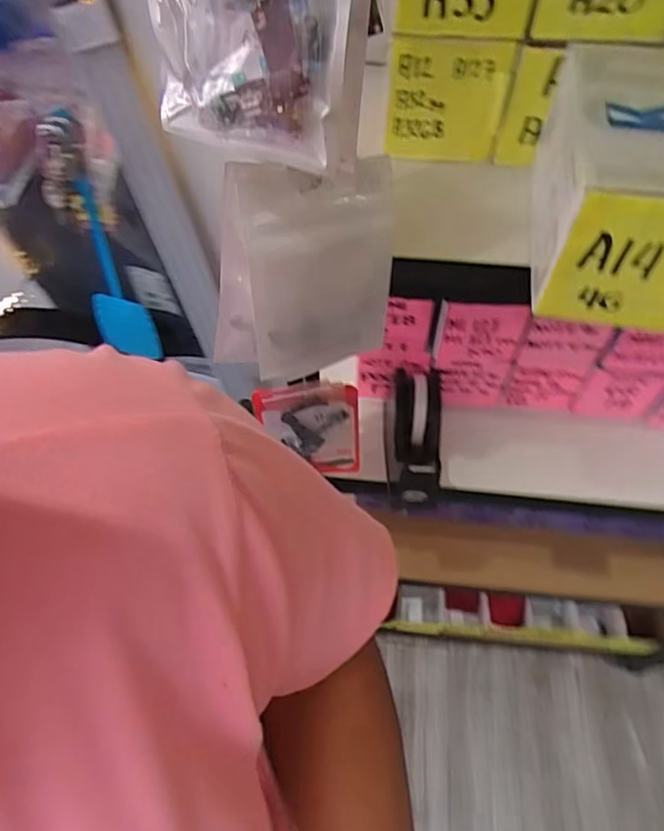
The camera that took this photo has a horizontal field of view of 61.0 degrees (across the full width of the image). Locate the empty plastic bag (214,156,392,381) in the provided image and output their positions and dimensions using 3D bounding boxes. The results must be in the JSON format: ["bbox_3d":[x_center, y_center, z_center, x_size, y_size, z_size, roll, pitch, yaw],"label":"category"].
[{"bbox_3d":[-0.020,-0.098,0.403,0.128,0.164,0.035,-17,58,-13],"label":"empty plastic bag"}]

